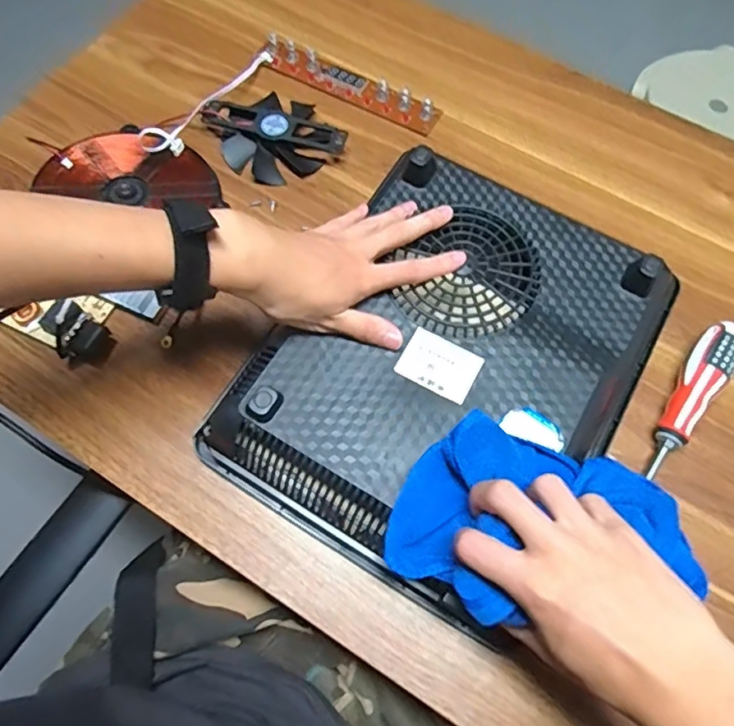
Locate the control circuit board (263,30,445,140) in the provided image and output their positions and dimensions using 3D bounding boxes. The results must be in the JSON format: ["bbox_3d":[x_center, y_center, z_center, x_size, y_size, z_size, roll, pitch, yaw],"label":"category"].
[{"bbox_3d":[-0.019,-0.290,0.590,0.194,0.019,0.033,27,69,9],"label":"control circuit board"}]

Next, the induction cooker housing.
[{"bbox_3d":[0.068,-0.002,0.438,0.257,0.055,0.322,30,72,11],"label":"induction cooker housing"}]

